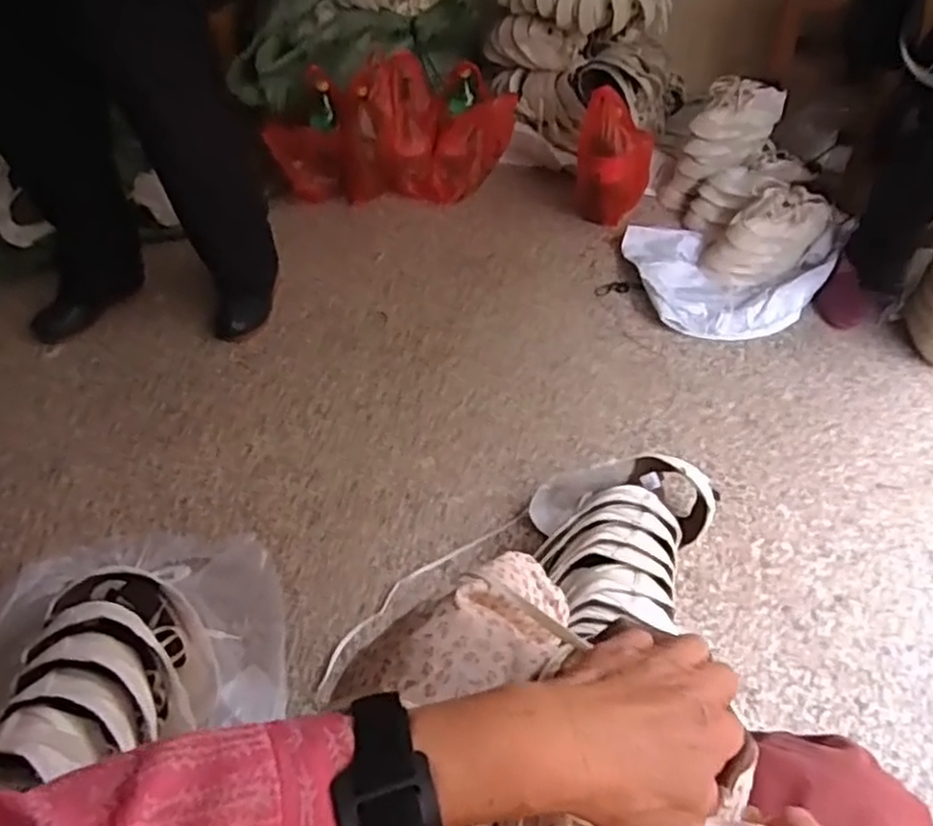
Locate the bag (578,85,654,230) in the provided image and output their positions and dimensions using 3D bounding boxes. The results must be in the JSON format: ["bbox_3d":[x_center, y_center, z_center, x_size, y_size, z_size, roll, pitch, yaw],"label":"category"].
[{"bbox_3d":[0.317,-0.535,1.545,0.152,0.261,0.097,9,45,8],"label":"bag"}]

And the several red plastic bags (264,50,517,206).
[{"bbox_3d":[-0.170,-0.633,1.636,0.536,0.257,0.187,-9,46,-10],"label":"several red plastic bags"}]

